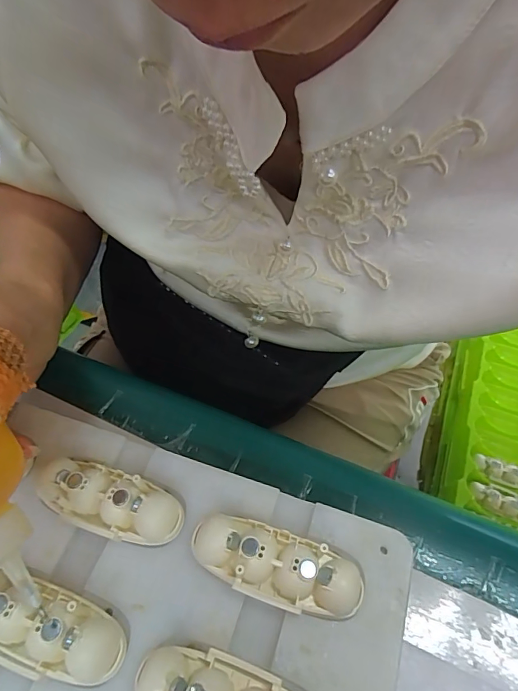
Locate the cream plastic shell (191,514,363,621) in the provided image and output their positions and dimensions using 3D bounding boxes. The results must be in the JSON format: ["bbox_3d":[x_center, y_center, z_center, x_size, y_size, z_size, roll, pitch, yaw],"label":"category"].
[{"bbox_3d":[0.006,0.079,0.163,0.061,0.016,0.024,13,54,11],"label":"cream plastic shell"}]

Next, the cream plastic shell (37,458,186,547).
[{"bbox_3d":[-0.060,0.061,0.176,0.059,0.016,0.023,18,55,15],"label":"cream plastic shell"}]

